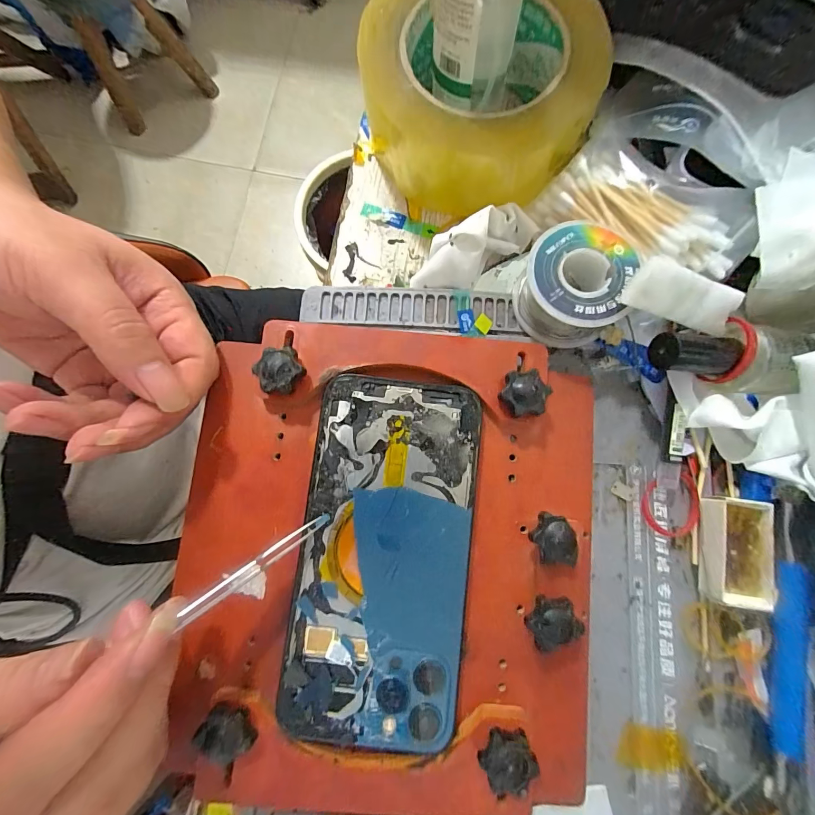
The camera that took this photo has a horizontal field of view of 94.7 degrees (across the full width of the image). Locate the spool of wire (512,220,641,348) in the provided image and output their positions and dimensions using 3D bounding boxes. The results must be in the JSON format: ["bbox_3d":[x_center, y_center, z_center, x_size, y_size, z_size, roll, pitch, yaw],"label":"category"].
[{"bbox_3d":[0.082,-0.062,0.192,0.047,0.031,0.050,0,79,0],"label":"spool of wire"}]

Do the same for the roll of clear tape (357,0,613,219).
[{"bbox_3d":[0.037,-0.170,0.211,0.118,0.055,0.118,0,79,0],"label":"roll of clear tape"}]

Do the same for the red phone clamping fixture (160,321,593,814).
[{"bbox_3d":[-0.008,0.066,0.175,0.190,0.035,0.207,0,79,0],"label":"red phone clamping fixture"}]

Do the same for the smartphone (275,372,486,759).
[{"bbox_3d":[-0.010,0.067,0.174,0.077,0.009,0.160,6,79,1],"label":"smartphone"}]

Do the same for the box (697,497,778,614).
[{"bbox_3d":[0.154,0.068,0.178,0.025,0.016,0.048,9,79,2],"label":"box"}]

